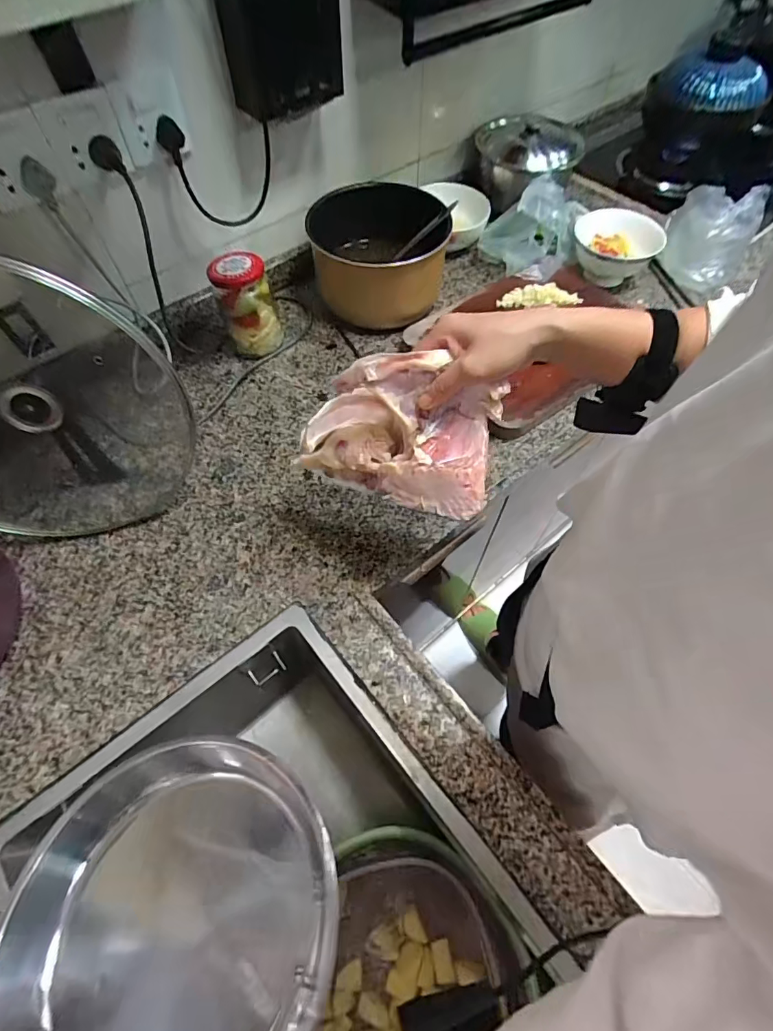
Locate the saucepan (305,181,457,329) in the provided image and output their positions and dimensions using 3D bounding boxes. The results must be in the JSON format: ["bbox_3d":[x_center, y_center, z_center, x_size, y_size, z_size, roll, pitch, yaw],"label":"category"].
[{"bbox_3d":[-0.011,-0.455,0.829,0.227,0.152,0.255,-12,61,-6],"label":"saucepan"}]

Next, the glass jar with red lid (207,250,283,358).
[{"bbox_3d":[-0.224,-0.337,0.765,0.083,0.144,0.080,0,61,0],"label":"glass jar with red lid"}]

